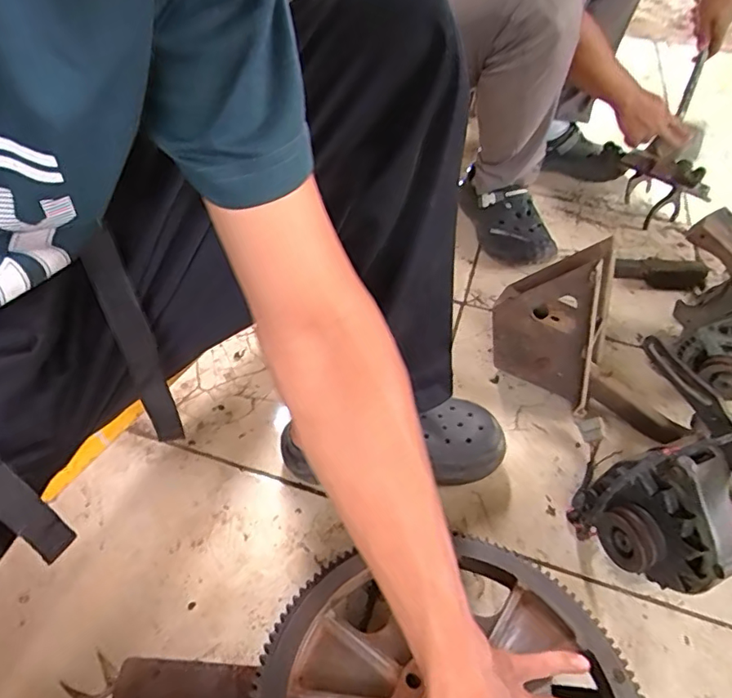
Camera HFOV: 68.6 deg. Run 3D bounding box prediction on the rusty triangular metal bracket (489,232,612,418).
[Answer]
[{"bbox_3d":[0.254,-0.041,0.707,0.162,0.203,0.065,32,53,22],"label":"rusty triangular metal bracket"}]

